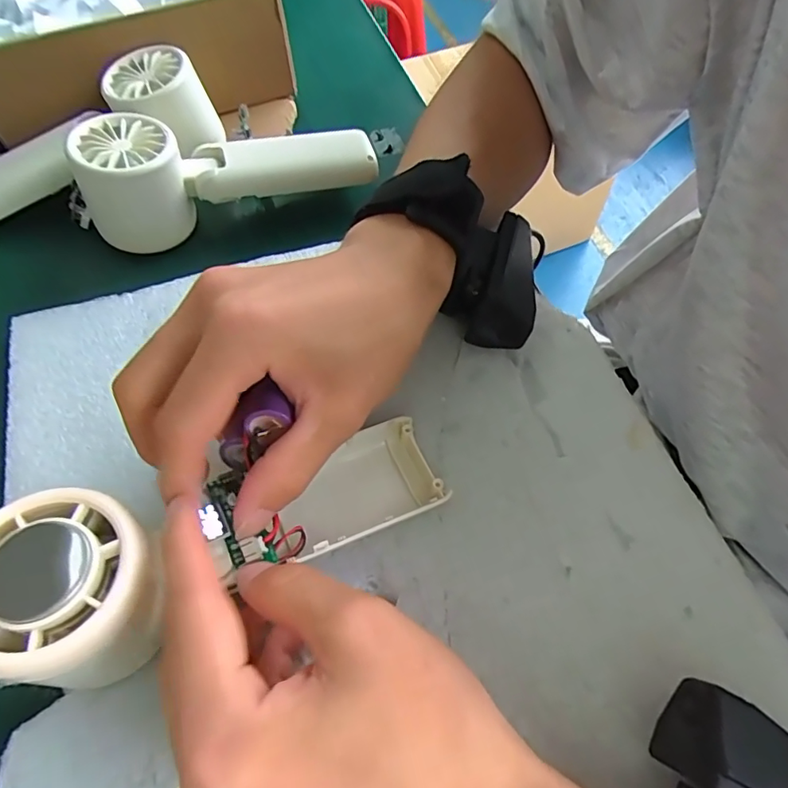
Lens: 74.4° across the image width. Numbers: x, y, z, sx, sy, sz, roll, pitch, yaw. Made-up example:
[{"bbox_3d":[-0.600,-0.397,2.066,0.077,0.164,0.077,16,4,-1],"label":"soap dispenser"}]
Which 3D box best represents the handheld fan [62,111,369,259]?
[{"bbox_3d":[-0.092,-0.135,0.299,0.164,0.047,0.048,-18,62,-10],"label":"handheld fan"}]

